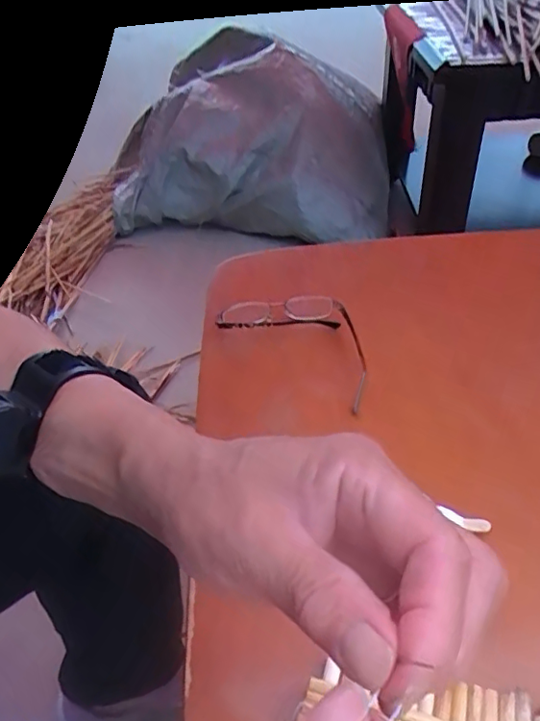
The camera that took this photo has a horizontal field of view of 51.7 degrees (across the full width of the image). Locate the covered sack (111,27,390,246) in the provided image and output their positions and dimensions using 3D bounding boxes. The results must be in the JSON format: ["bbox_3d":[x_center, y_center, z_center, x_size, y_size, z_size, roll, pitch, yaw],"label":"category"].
[{"bbox_3d":[-0.088,-0.570,1.403,0.783,0.344,0.388,5,44,12],"label":"covered sack"}]

